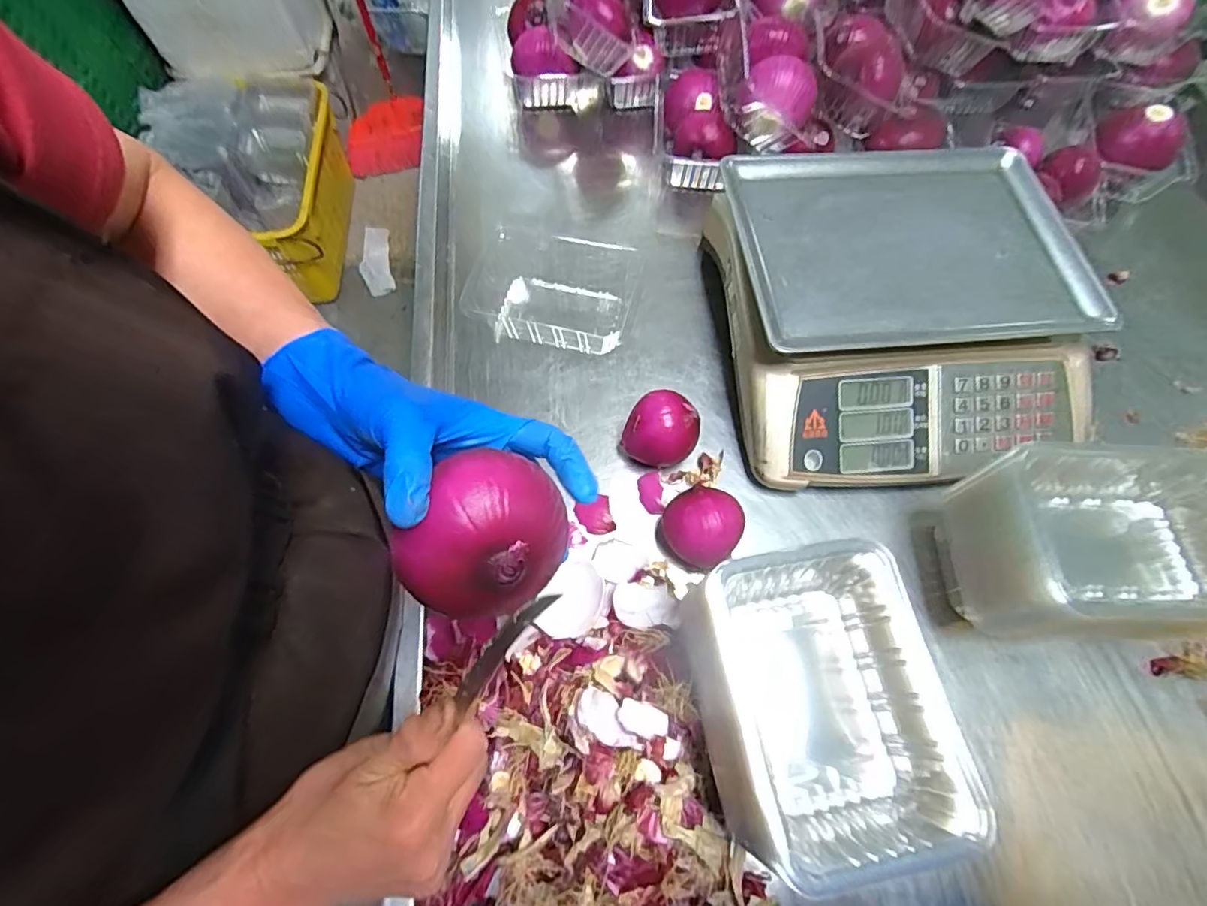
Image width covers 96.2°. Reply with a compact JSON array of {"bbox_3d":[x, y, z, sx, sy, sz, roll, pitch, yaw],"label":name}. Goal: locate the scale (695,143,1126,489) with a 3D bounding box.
[{"bbox_3d":[0.297,-0.144,0.558,0.348,0.113,0.337,-5,66,-4],"label":"scale"}]

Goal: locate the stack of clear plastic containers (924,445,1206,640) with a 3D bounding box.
[{"bbox_3d":[0.400,0.083,0.447,0.189,0.146,0.131,1,66,-1],"label":"stack of clear plastic containers"}]

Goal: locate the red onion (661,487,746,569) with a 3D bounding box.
[{"bbox_3d":[0.086,0.066,0.482,0.064,0.059,0.060,1,66,-1],"label":"red onion"}]

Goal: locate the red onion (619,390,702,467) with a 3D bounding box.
[{"bbox_3d":[0.055,-0.019,0.514,0.063,0.066,0.059,1,66,-1],"label":"red onion"}]

